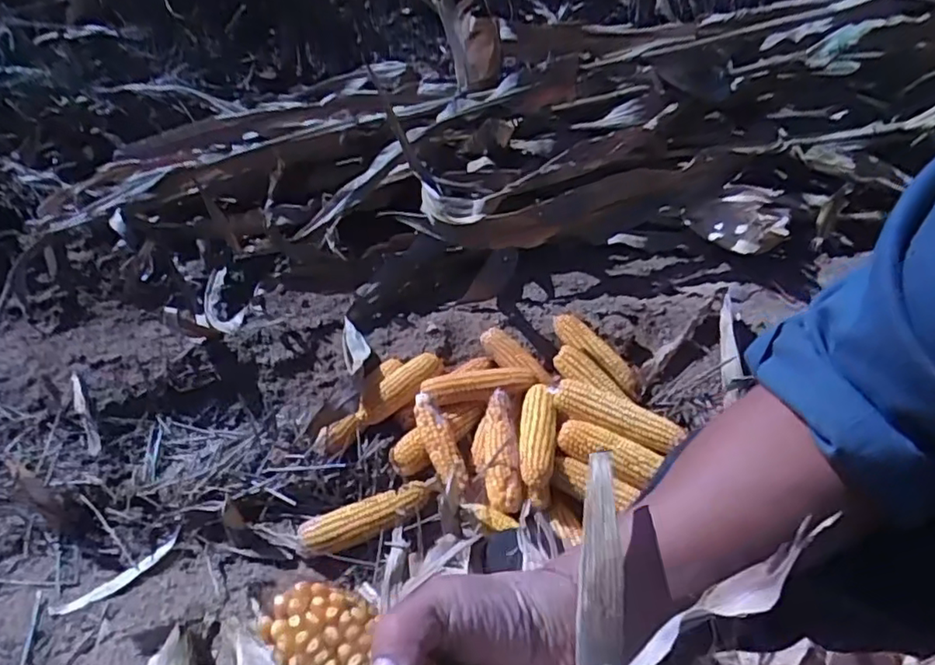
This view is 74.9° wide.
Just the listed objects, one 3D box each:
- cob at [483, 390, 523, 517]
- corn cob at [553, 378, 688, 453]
[{"bbox_3d":[0.046,0.162,0.854,0.050,0.053,0.185,-5,39,0],"label":"cob"},{"bbox_3d":[0.211,0.118,0.860,0.184,0.055,0.052,15,43,23],"label":"corn cob"}]

